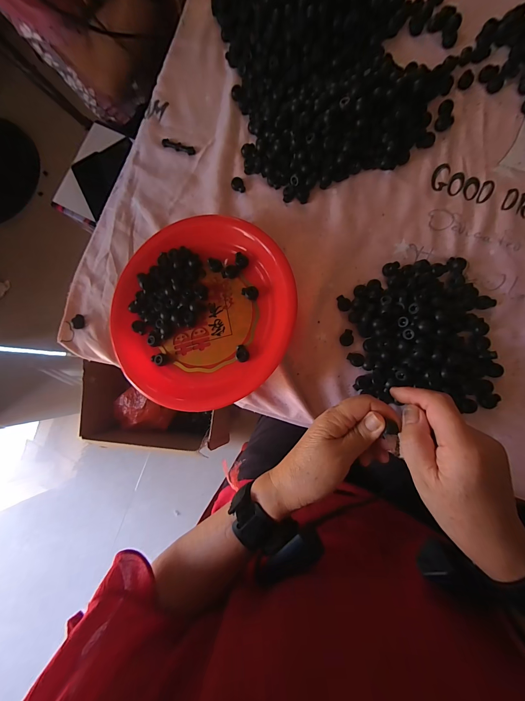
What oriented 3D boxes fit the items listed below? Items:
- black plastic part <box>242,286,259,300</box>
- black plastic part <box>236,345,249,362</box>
[{"bbox_3d":[-0.017,-0.077,0.374,0.021,0.012,0.017,6,87,8],"label":"black plastic part"},{"bbox_3d":[-0.025,0.004,0.367,0.016,0.011,0.022,-6,84,6],"label":"black plastic part"}]

